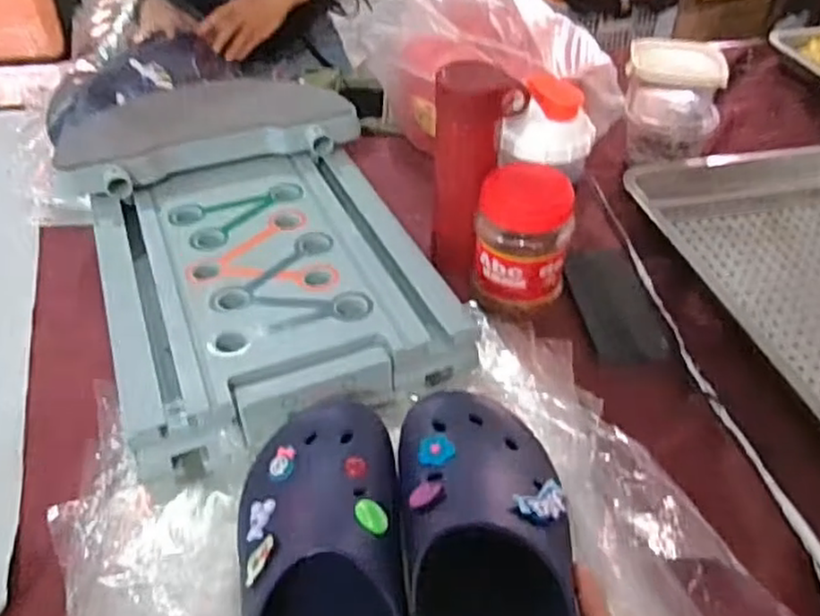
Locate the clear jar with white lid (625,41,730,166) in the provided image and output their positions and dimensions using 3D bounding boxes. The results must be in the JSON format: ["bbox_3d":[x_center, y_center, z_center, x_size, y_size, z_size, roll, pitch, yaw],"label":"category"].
[{"bbox_3d":[0.338,-0.264,0.907,0.120,0.142,0.091,12,44,12],"label":"clear jar with white lid"}]

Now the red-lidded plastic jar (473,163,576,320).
[{"bbox_3d":[0.110,-0.061,0.685,0.090,0.133,0.074,9,43,9],"label":"red-lidded plastic jar"}]

